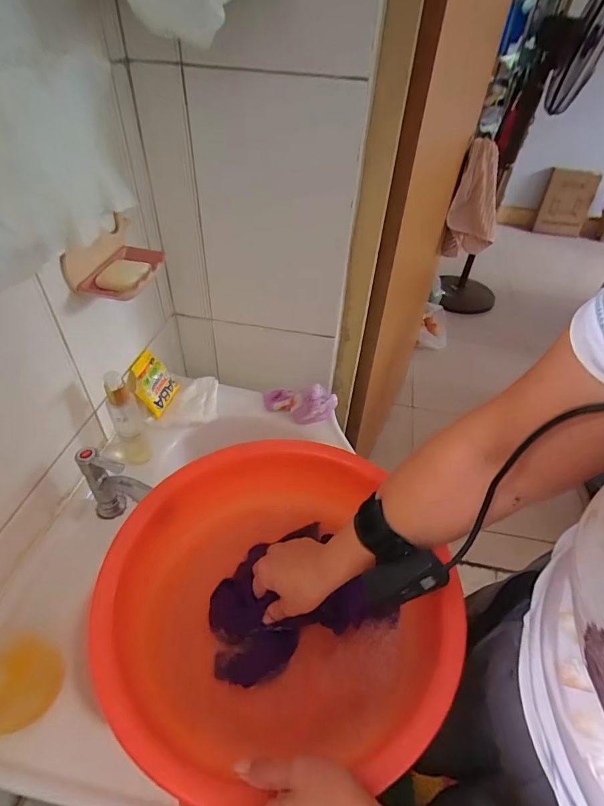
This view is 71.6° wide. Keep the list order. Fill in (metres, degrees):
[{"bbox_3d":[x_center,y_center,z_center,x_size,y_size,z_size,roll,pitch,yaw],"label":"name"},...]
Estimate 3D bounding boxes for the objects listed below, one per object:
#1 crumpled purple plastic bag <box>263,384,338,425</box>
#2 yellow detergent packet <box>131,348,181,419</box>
[{"bbox_3d":[-0.007,0.000,0.765,0.134,0.052,0.074,9,43,5],"label":"crumpled purple plastic bag"},{"bbox_3d":[-0.261,-0.039,0.740,0.016,0.091,0.084,-14,35,31],"label":"yellow detergent packet"}]

